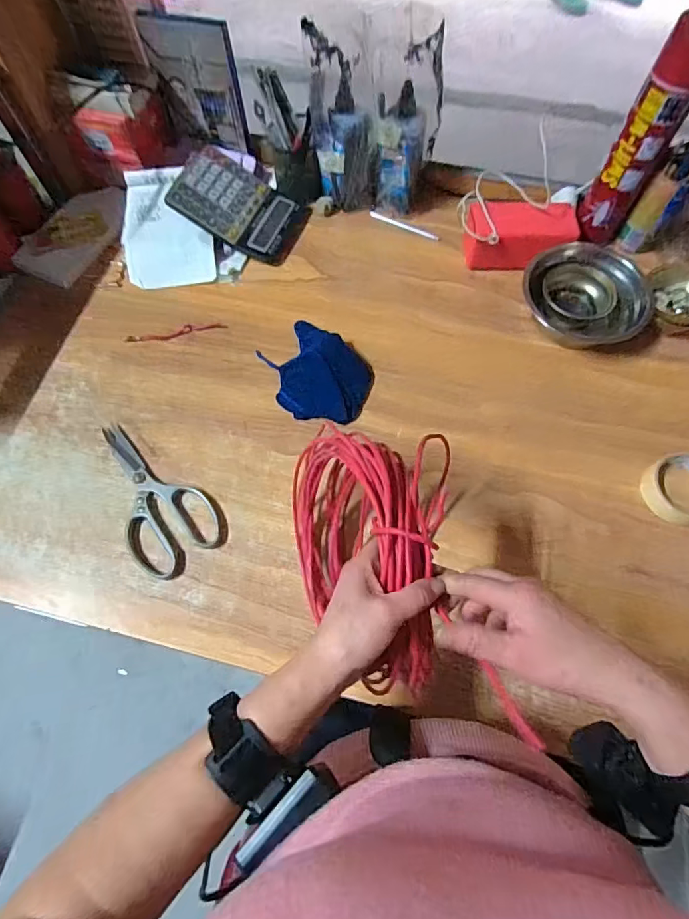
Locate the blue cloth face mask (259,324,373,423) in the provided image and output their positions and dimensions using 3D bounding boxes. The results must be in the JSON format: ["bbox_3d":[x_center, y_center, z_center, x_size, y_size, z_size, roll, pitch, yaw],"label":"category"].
[{"bbox_3d":[-0.036,-0.123,0.655,0.132,0.023,0.161,-39,72,-15],"label":"blue cloth face mask"}]

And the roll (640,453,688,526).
[{"bbox_3d":[0.416,0.035,0.583,0.090,0.027,0.083,0,67,0],"label":"roll"}]

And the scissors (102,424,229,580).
[{"bbox_3d":[-0.245,0.040,0.603,0.108,0.011,0.222,-36,71,-14],"label":"scissors"}]

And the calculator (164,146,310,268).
[{"bbox_3d":[-0.161,-0.401,0.754,0.195,0.016,0.143,28,65,-10],"label":"calculator"}]

